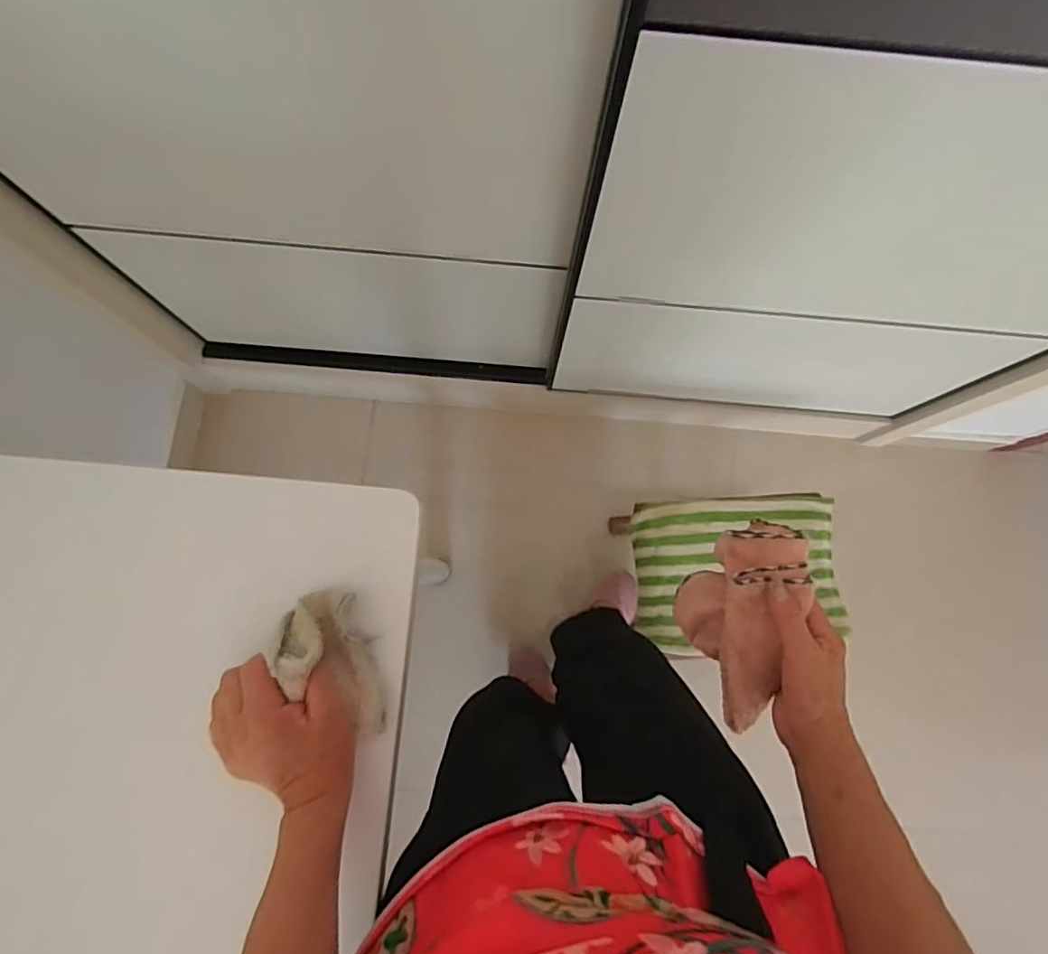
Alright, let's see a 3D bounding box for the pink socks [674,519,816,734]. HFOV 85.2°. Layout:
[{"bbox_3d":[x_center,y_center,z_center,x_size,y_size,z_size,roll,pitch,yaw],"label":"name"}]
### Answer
[{"bbox_3d":[0.182,0.125,0.498,0.072,0.099,0.167,15,82,2],"label":"pink socks"}]

